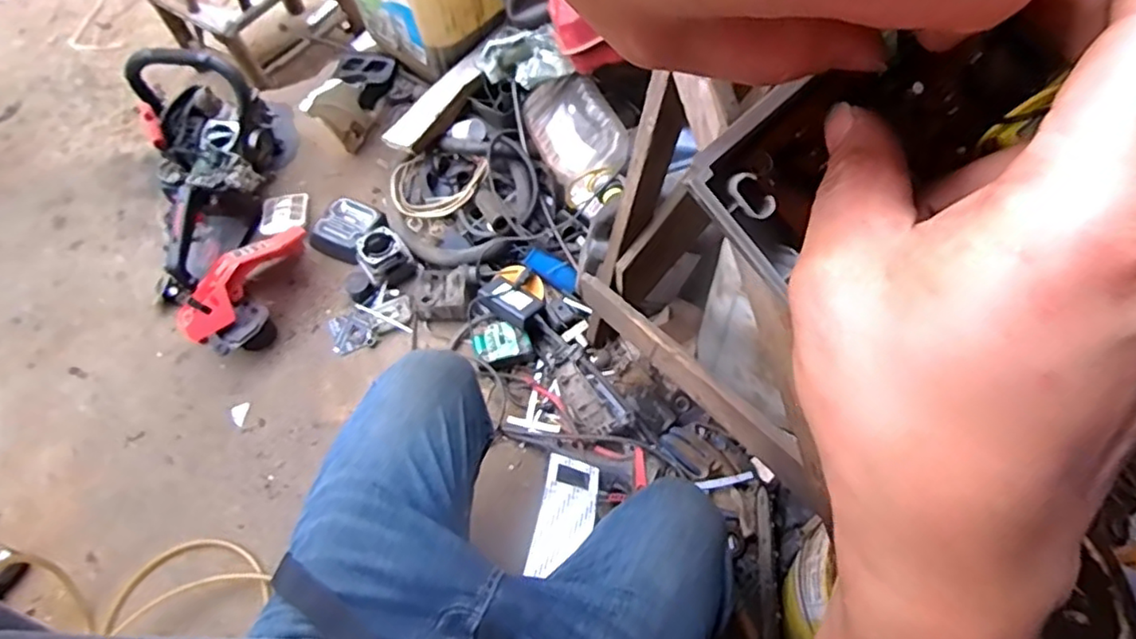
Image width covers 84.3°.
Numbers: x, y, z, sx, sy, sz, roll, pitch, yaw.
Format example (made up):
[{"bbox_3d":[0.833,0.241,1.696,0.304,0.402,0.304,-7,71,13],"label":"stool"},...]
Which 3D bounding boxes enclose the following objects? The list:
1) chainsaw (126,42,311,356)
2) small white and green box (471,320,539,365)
[{"bbox_3d":[-0.610,-0.234,1.096,0.242,0.223,0.555,-4,65,-4],"label":"chainsaw"},{"bbox_3d":[-0.108,0.044,1.077,0.098,0.041,0.069,-17,66,-10],"label":"small white and green box"}]

